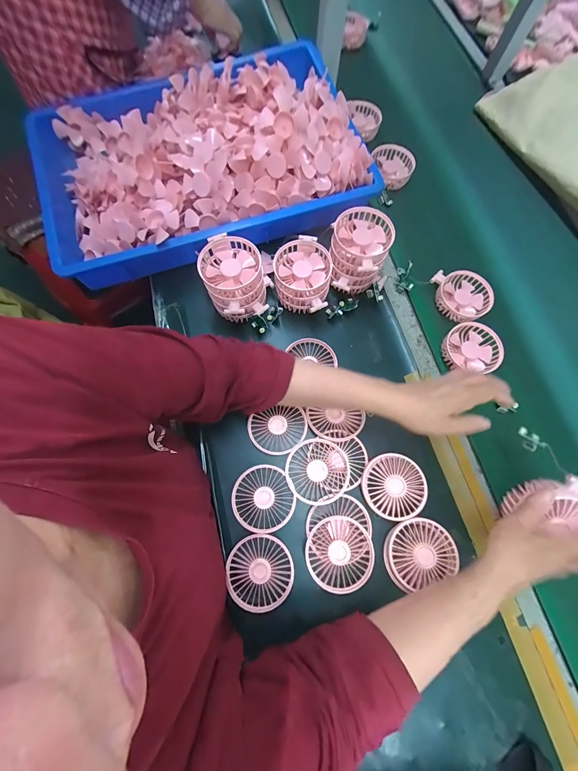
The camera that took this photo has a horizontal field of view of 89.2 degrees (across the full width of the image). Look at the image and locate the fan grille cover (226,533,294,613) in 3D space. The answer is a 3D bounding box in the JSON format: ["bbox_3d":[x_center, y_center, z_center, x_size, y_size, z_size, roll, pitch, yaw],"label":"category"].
[{"bbox_3d":[-0.039,0.249,0.392,0.087,0.006,0.088,-20,76,-10],"label":"fan grille cover"}]

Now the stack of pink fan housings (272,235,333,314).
[{"bbox_3d":[0.022,-0.176,0.482,0.090,0.067,0.111,8,73,-1],"label":"stack of pink fan housings"}]

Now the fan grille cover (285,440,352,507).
[{"bbox_3d":[0.040,0.122,0.420,0.085,0.018,0.086,-21,76,-10],"label":"fan grille cover"}]

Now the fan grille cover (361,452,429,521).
[{"bbox_3d":[0.147,0.141,0.412,0.084,0.021,0.085,-24,76,-11],"label":"fan grille cover"}]

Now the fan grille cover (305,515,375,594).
[{"bbox_3d":[0.068,0.222,0.390,0.087,0.009,0.087,-8,74,-6],"label":"fan grille cover"}]

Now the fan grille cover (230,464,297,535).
[{"bbox_3d":[-0.038,0.162,0.419,0.083,0.011,0.086,-26,77,-11],"label":"fan grille cover"}]

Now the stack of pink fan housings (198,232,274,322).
[{"bbox_3d":[-0.082,-0.161,0.461,0.096,0.087,0.116,-25,76,-8],"label":"stack of pink fan housings"}]

